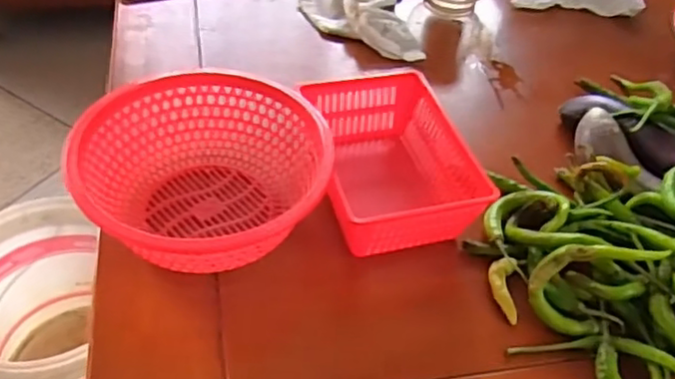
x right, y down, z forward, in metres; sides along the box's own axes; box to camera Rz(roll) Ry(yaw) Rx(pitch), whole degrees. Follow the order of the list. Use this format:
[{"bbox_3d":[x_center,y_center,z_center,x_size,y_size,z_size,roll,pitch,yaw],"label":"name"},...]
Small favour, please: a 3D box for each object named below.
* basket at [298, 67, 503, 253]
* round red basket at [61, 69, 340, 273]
[{"bbox_3d":[0.042,-0.021,0.514,0.113,0.065,0.158,-8,48,-15],"label":"basket"},{"bbox_3d":[-0.097,-0.009,0.468,0.167,0.072,0.155,4,46,-4],"label":"round red basket"}]

